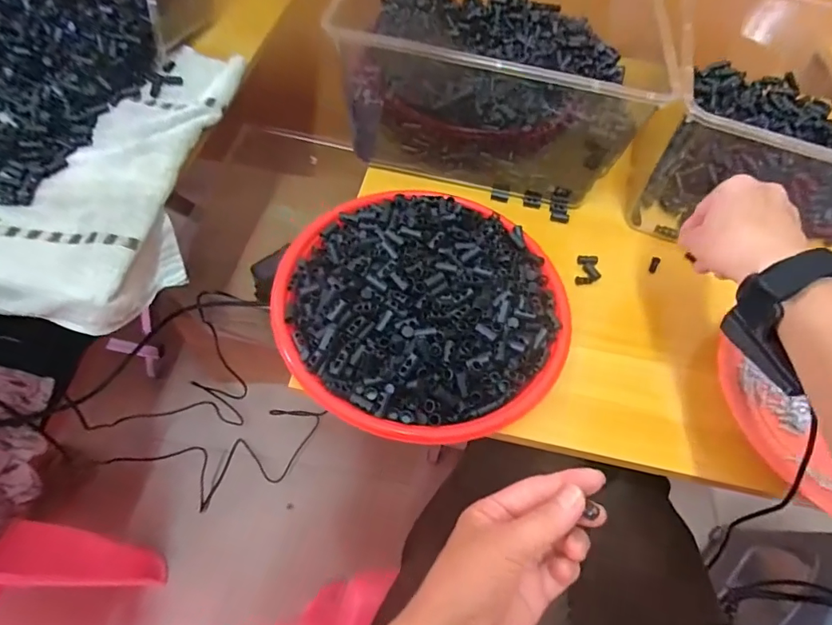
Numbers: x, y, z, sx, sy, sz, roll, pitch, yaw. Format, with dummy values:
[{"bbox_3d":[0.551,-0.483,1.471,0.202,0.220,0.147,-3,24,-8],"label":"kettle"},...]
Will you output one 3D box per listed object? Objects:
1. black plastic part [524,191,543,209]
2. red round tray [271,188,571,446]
[{"bbox_3d":[0.123,-0.119,0.501,0.019,0.006,0.019,14,58,4],"label":"black plastic part"},{"bbox_3d":[0.007,-0.008,0.391,0.229,0.040,0.218,2,58,-4],"label":"red round tray"}]

